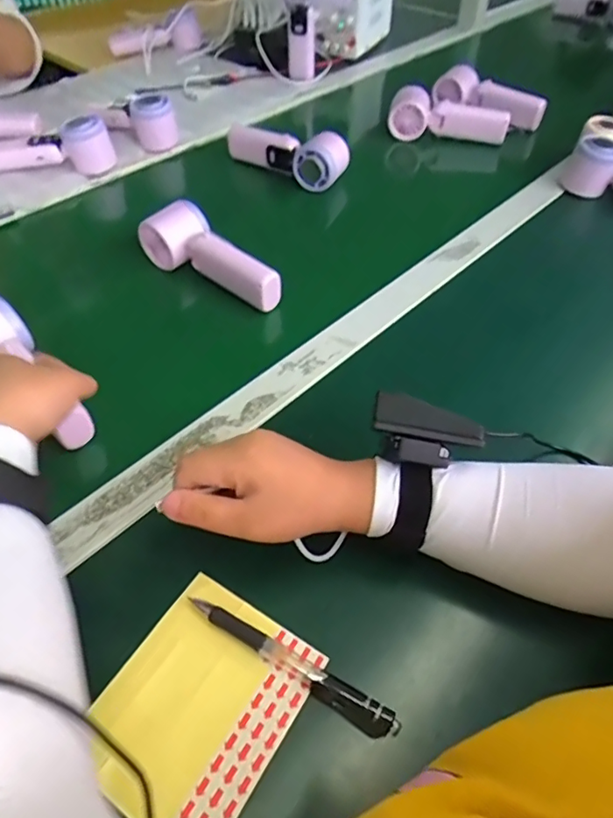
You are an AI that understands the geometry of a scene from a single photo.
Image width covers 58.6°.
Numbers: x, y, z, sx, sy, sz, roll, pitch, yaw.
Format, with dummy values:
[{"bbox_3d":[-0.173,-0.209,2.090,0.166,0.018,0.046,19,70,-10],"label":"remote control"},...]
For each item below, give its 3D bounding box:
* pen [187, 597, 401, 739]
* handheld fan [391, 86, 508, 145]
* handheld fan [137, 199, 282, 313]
[{"bbox_3d":[-0.010,0.150,0.323,0.136,0.011,0.014,24,53,19],"label":"pen"},{"bbox_3d":[0.210,-0.430,0.808,0.172,0.070,0.060,10,49,8],"label":"handheld fan"},{"bbox_3d":[-0.098,-0.153,0.549,0.163,0.053,0.052,36,57,27],"label":"handheld fan"}]

